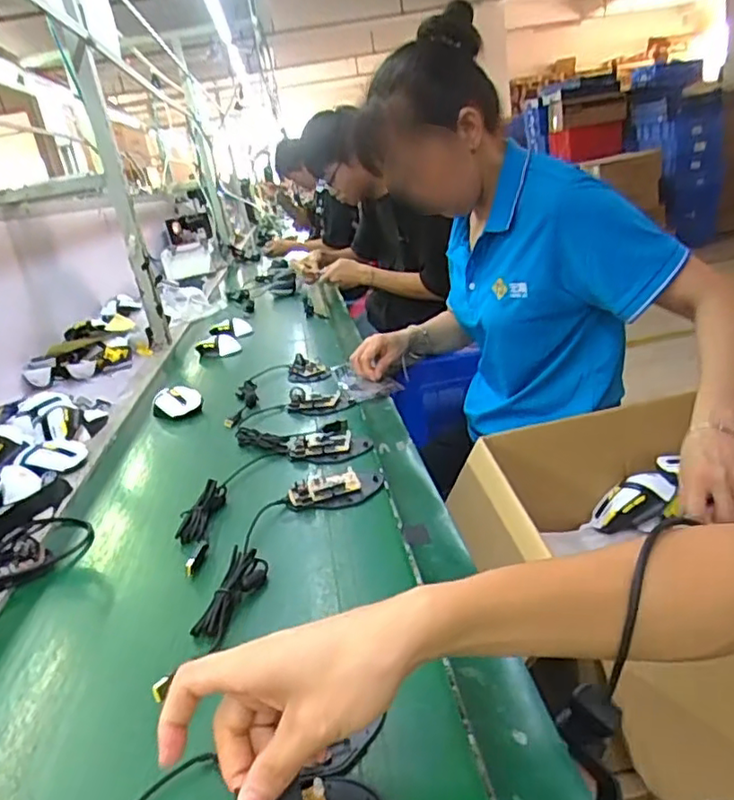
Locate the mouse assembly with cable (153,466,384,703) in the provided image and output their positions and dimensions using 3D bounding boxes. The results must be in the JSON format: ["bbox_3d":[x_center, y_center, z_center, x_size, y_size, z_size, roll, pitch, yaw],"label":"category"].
[{"bbox_3d":[-0.108,0.143,0.621,0.102,0.022,0.346,3,24,33],"label":"mouse assembly with cable"}]

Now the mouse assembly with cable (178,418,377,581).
[{"bbox_3d":[-0.125,0.095,0.761,0.139,0.020,0.322,7,27,39],"label":"mouse assembly with cable"}]

